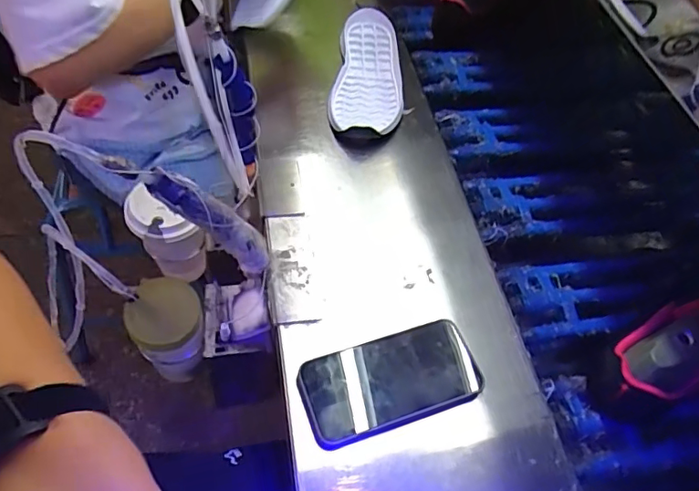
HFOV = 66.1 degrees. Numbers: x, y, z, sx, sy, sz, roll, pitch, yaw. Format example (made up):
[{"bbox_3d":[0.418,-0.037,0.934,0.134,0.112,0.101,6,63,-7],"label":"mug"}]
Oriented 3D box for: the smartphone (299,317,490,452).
[{"bbox_3d":[0.040,0.124,0.497,0.167,0.015,0.079,-14,59,-16],"label":"smartphone"}]

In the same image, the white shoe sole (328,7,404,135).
[{"bbox_3d":[0.028,-0.243,0.755,0.091,0.046,0.270,1,50,7],"label":"white shoe sole"}]

